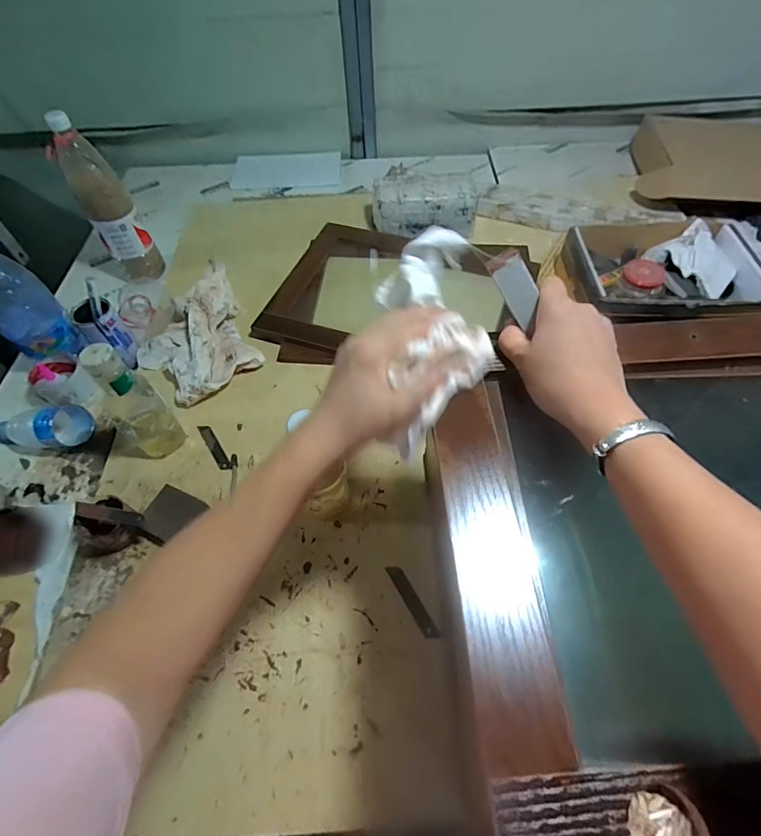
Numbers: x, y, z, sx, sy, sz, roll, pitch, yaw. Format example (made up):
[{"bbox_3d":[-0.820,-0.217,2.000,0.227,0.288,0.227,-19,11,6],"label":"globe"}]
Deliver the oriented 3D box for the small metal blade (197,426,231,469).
[{"bbox_3d":[-0.260,0.043,0.673,0.017,0.006,0.094,-30,59,-17],"label":"small metal blade"}]

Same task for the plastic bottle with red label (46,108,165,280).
[{"bbox_3d":[-0.493,-0.377,0.788,0.086,0.272,0.069,-27,58,-15],"label":"plastic bottle with red label"}]

